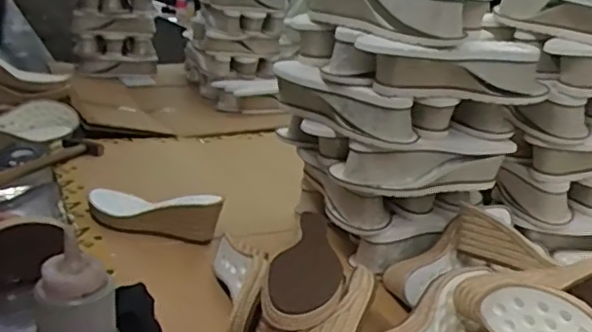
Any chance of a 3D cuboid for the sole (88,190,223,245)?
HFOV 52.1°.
[{"bbox_3d":[-0.225,0.072,0.917,0.217,0.061,0.074,8,21,16],"label":"sole"}]

